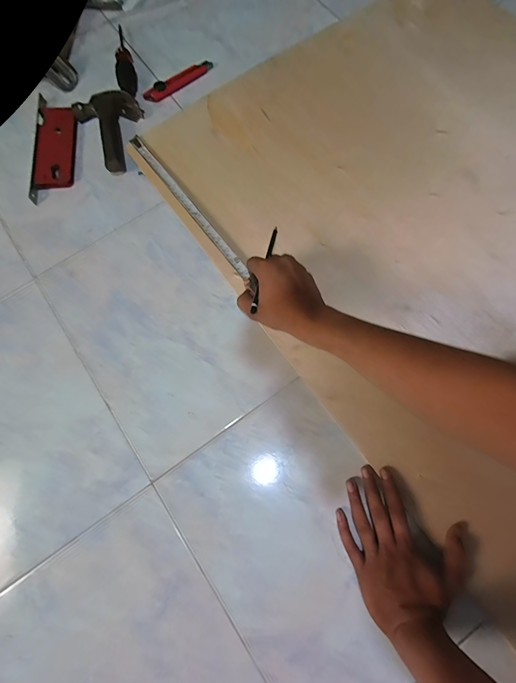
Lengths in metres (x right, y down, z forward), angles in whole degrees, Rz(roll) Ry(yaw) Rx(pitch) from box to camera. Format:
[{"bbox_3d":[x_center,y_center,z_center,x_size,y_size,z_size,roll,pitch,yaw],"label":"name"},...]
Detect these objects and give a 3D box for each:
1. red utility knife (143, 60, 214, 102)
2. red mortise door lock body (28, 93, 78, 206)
[{"bbox_3d":[-0.157,-0.522,0.635,0.157,0.022,0.027,-38,79,-7],"label":"red utility knife"},{"bbox_3d":[-0.379,-0.363,0.593,0.068,0.019,0.224,-6,77,0],"label":"red mortise door lock body"}]

